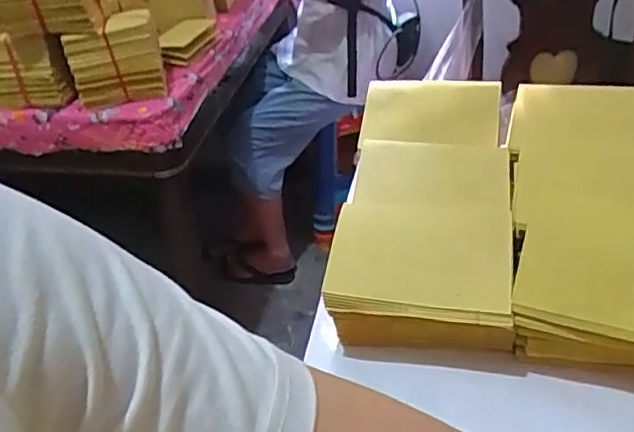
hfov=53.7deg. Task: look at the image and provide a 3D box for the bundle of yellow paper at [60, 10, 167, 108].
[{"bbox_3d":[-0.387,-0.297,1.206,0.169,0.139,0.089,-11,37,-7],"label":"bundle of yellow paper"}]

